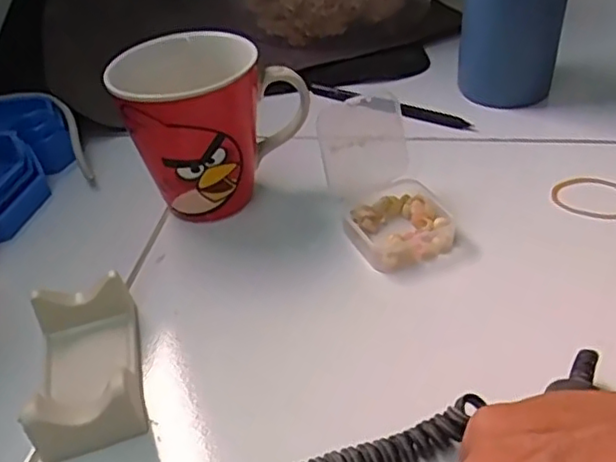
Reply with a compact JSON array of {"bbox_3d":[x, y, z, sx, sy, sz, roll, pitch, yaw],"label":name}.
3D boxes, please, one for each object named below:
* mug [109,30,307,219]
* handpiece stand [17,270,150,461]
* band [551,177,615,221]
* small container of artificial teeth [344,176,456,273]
[{"bbox_3d":[-0.064,-0.071,0.403,0.102,0.087,0.080,-32,46,-28],"label":"mug"},{"bbox_3d":[-0.105,0.062,0.305,0.046,0.033,0.085,-13,40,-9],"label":"handpiece stand"},{"bbox_3d":[0.178,-0.021,0.399,0.050,0.006,0.035,17,53,22],"label":"band"},{"bbox_3d":[0.051,-0.003,0.382,0.056,0.020,0.056,-17,43,-17],"label":"small container of artificial teeth"}]

